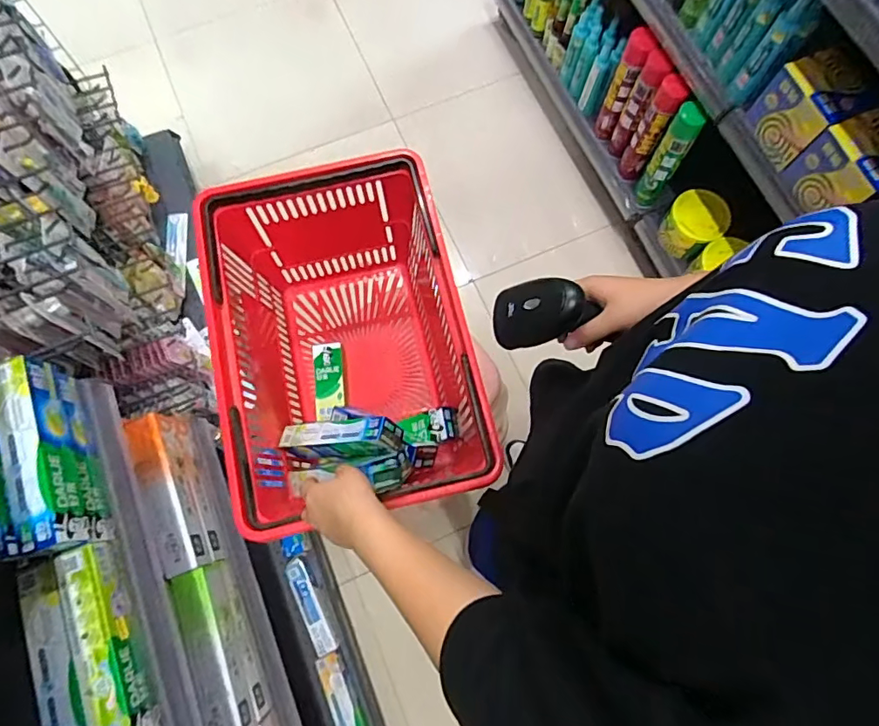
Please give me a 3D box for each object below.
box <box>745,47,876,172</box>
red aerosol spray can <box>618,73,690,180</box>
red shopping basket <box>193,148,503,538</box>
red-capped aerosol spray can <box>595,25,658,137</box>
[{"bbox_3d":[0.652,-0.449,0.915,0.105,0.127,0.129,-21,76,-6],"label":"box"},{"bbox_3d":[0.490,-0.536,1.224,0.055,0.308,0.052,0,75,-1],"label":"red aerosol spray can"},{"bbox_3d":[-0.136,-0.013,0.780,0.325,0.259,0.461,-13,75,-4],"label":"red shopping basket"},{"bbox_3d":[0.437,-0.656,1.253,0.053,0.296,0.061,15,75,3],"label":"red-capped aerosol spray can"}]

